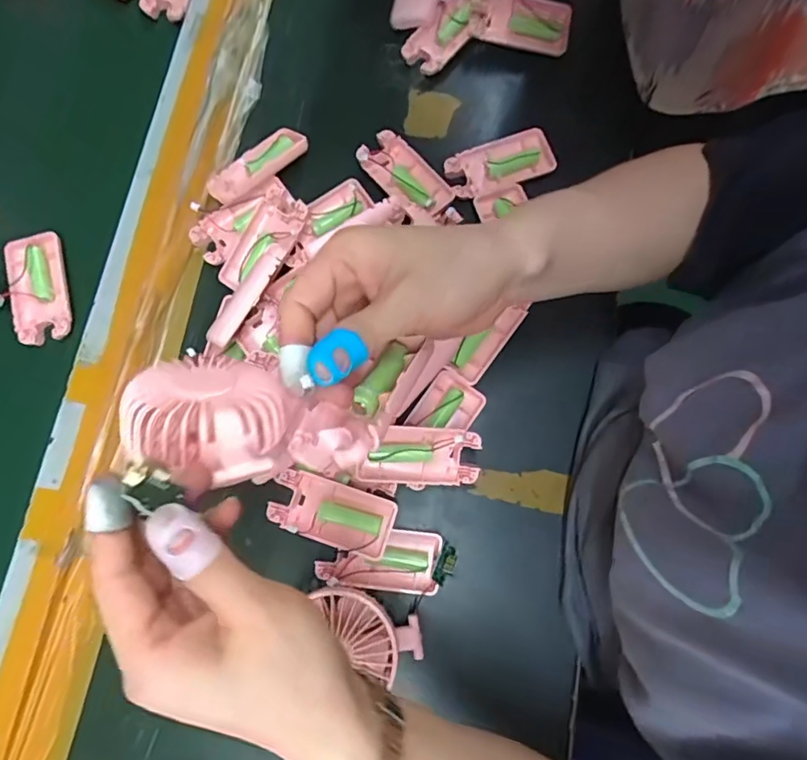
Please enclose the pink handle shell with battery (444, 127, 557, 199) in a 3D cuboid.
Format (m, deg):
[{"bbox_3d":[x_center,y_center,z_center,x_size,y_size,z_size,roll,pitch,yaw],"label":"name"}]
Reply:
[{"bbox_3d":[0.087,-0.198,0.480,0.096,0.023,0.045,-16,79,-4],"label":"pink handle shell with battery"}]

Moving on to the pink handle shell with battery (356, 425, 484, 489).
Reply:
[{"bbox_3d":[0.013,0.060,0.414,0.091,0.026,0.046,5,78,0],"label":"pink handle shell with battery"}]

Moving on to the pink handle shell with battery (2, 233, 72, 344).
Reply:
[{"bbox_3d":[-0.308,-0.078,0.444,0.047,0.009,0.093,-14,79,-4],"label":"pink handle shell with battery"}]

